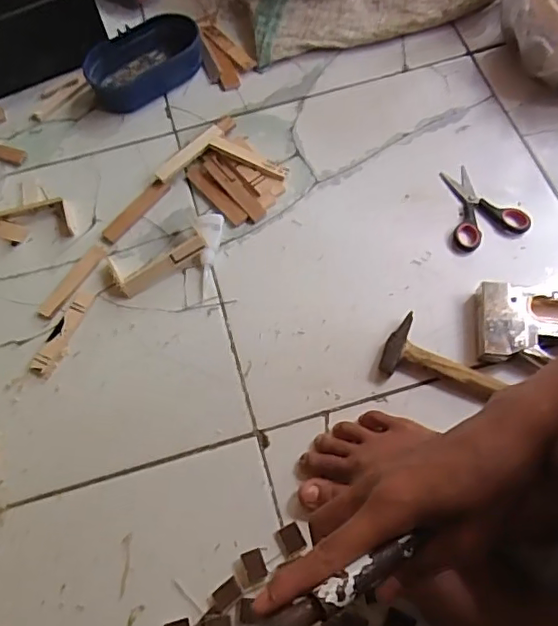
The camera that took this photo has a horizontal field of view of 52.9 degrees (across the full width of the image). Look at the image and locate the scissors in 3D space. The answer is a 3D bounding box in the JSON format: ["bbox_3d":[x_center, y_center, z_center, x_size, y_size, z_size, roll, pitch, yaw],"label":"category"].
[{"bbox_3d":[0.220,-0.121,0.632,0.083,0.014,0.103,-18,64,-5],"label":"scissors"}]

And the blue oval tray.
[{"bbox_3d":[-0.169,-0.321,0.720,0.153,0.049,0.077,-29,66,-10],"label":"blue oval tray"}]

